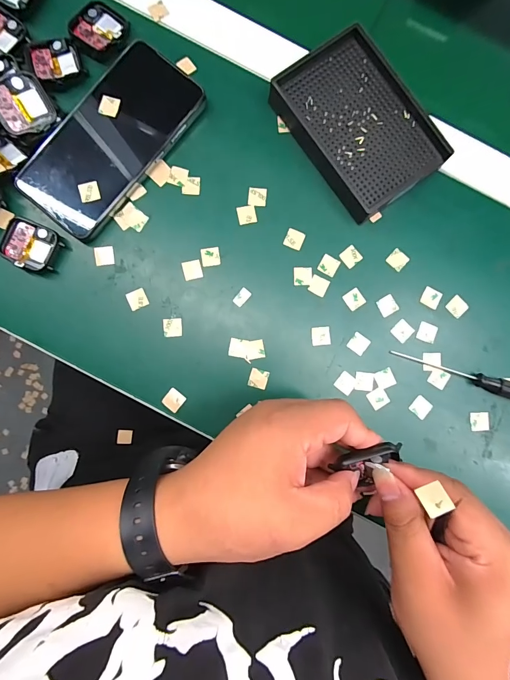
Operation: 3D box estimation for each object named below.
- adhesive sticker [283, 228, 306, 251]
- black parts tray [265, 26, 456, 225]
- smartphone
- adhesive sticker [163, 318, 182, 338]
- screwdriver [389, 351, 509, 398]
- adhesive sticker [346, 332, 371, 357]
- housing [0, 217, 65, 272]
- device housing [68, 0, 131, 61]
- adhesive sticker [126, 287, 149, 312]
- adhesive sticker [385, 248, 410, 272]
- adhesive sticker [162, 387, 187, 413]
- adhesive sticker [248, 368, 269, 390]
[{"bbox_3d":[0.034,-0.087,0.302,0.016,0.004,0.016,20,86,-1],"label":"adhesive sticker"},{"bbox_3d":[0.087,-0.182,0.297,0.092,0.026,0.137,-38,89,-5],"label":"black parts tray"},{"bbox_3d":[-0.121,-0.167,0.293,0.079,0.016,0.160,39,85,0],"label":"smartphone"},{"bbox_3d":[-0.070,-0.010,0.297,0.016,0.004,0.016,-1,85,-7],"label":"adhesive sticker"},{"bbox_3d":[0.180,0.032,0.292,0.129,0.017,0.014,16,85,-2],"label":"screwdriver"},{"bbox_3d":[0.089,0.003,0.297,0.016,0.004,0.016,38,85,0],"label":"adhesive sticker"},{"bbox_3d":[-0.186,-0.078,0.290,0.046,0.008,0.038,23,85,-1],"label":"housing"},{"bbox_3d":[-0.132,-0.265,0.298,0.042,0.008,0.046,29,85,-1],"label":"device housing"},{"bbox_3d":[-0.100,-0.035,0.296,0.016,0.004,0.016,-26,90,-12],"label":"adhesive sticker"},{"bbox_3d":[0.124,-0.070,0.304,0.016,0.004,0.017,40,88,2],"label":"adhesive sticker"},{"bbox_3d":[-0.068,0.051,0.291,0.016,0.004,0.016,38,85,0],"label":"adhesive sticker"},{"bbox_3d":[0.003,0.033,0.296,0.015,0.004,0.015,16,85,-4],"label":"adhesive sticker"}]

